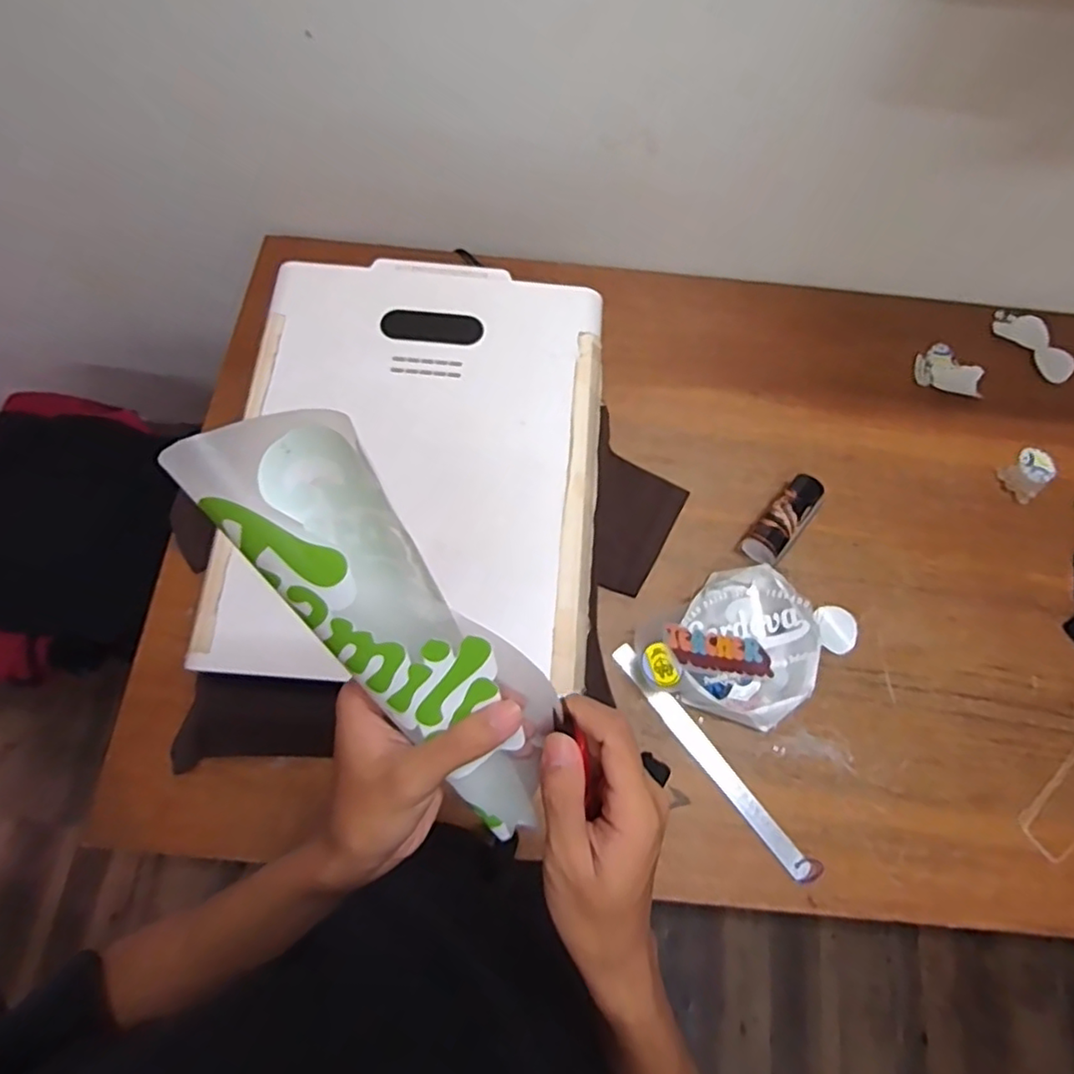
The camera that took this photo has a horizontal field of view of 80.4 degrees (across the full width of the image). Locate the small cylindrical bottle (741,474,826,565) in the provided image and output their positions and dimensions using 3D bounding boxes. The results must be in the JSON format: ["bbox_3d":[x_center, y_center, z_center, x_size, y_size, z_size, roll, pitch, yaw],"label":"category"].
[{"bbox_3d":[0.340,-0.022,0.875,0.051,0.040,0.150,39,75,12],"label":"small cylindrical bottle"}]

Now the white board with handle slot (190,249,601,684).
[{"bbox_3d":[-0.131,-0.094,0.721,0.395,0.037,0.507,4,71,1],"label":"white board with handle slot"}]

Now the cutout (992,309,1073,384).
[{"bbox_3d":[0.796,-0.311,1.014,0.069,0.007,0.145,-30,74,-10],"label":"cutout"}]

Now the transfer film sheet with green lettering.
[{"bbox_3d":[-0.061,0.043,0.300,0.066,0.043,0.239,-39,102,-13],"label":"transfer film sheet with green lettering"}]

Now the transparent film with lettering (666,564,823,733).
[{"bbox_3d":[0.266,0.142,0.815,0.174,0.054,0.197,42,76,13],"label":"transparent film with lettering"}]

